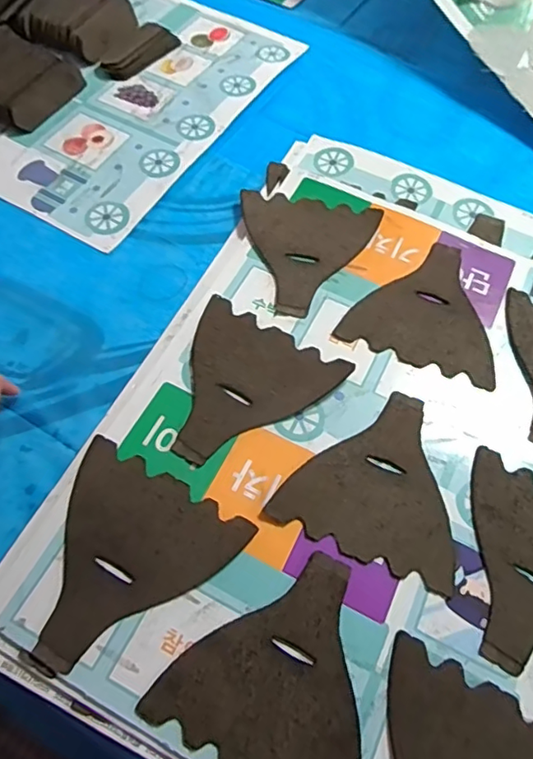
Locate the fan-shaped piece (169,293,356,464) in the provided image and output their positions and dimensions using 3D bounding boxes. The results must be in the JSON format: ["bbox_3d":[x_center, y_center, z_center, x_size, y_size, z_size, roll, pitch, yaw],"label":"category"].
[{"bbox_3d":[-0.021,0.008,0.428,0.124,0.006,0.131,31,64,12],"label":"fan-shaped piece"}]

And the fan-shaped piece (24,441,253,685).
[{"bbox_3d":[-0.097,0.122,0.359,0.123,0.005,0.135,28,64,11],"label":"fan-shaped piece"}]

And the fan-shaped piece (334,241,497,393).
[{"bbox_3d":[0.142,-0.066,0.478,0.125,0.004,0.129,22,63,8],"label":"fan-shaped piece"}]

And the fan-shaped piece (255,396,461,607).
[{"bbox_3d":[0.085,0.068,0.402,0.128,0.004,0.128,22,63,8],"label":"fan-shaped piece"}]

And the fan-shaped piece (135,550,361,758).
[{"bbox_3d":[0.014,0.172,0.338,0.125,0.004,0.129,26,63,10],"label":"fan-shaped piece"}]

